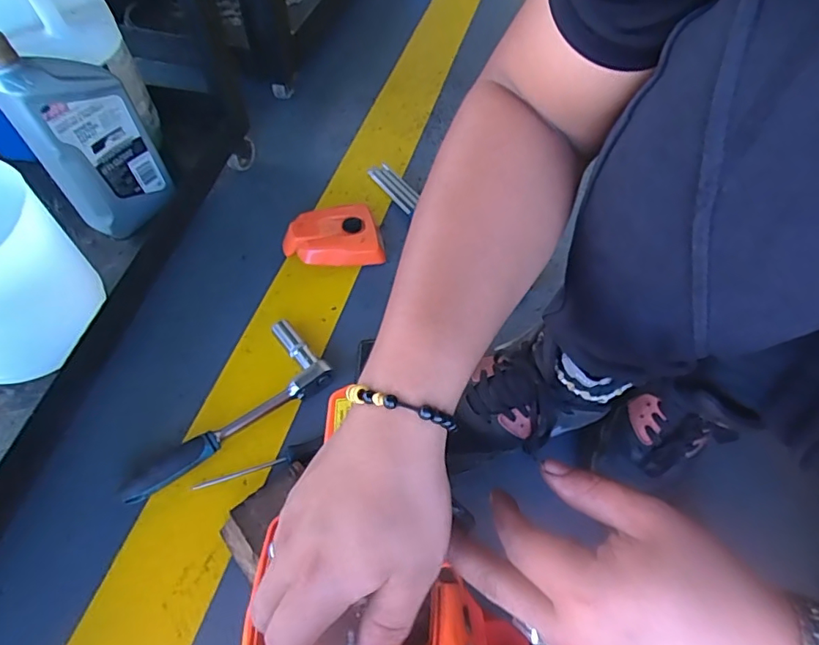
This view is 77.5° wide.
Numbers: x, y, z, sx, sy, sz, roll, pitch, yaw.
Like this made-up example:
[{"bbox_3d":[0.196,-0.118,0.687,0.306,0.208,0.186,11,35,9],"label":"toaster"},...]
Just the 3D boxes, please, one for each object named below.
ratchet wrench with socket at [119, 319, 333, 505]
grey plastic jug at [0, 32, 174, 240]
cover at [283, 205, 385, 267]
[{"bbox_3d":[-0.200,0.098,0.550,0.232,0.029,0.090,-39,66,-25],"label":"ratchet wrench with socket"},{"bbox_3d":[-0.341,-0.199,0.546,0.066,0.203,0.104,18,57,9],"label":"grey plastic jug"},{"bbox_3d":[-0.105,-0.119,0.699,0.134,0.038,0.097,-7,57,-8],"label":"cover"}]

